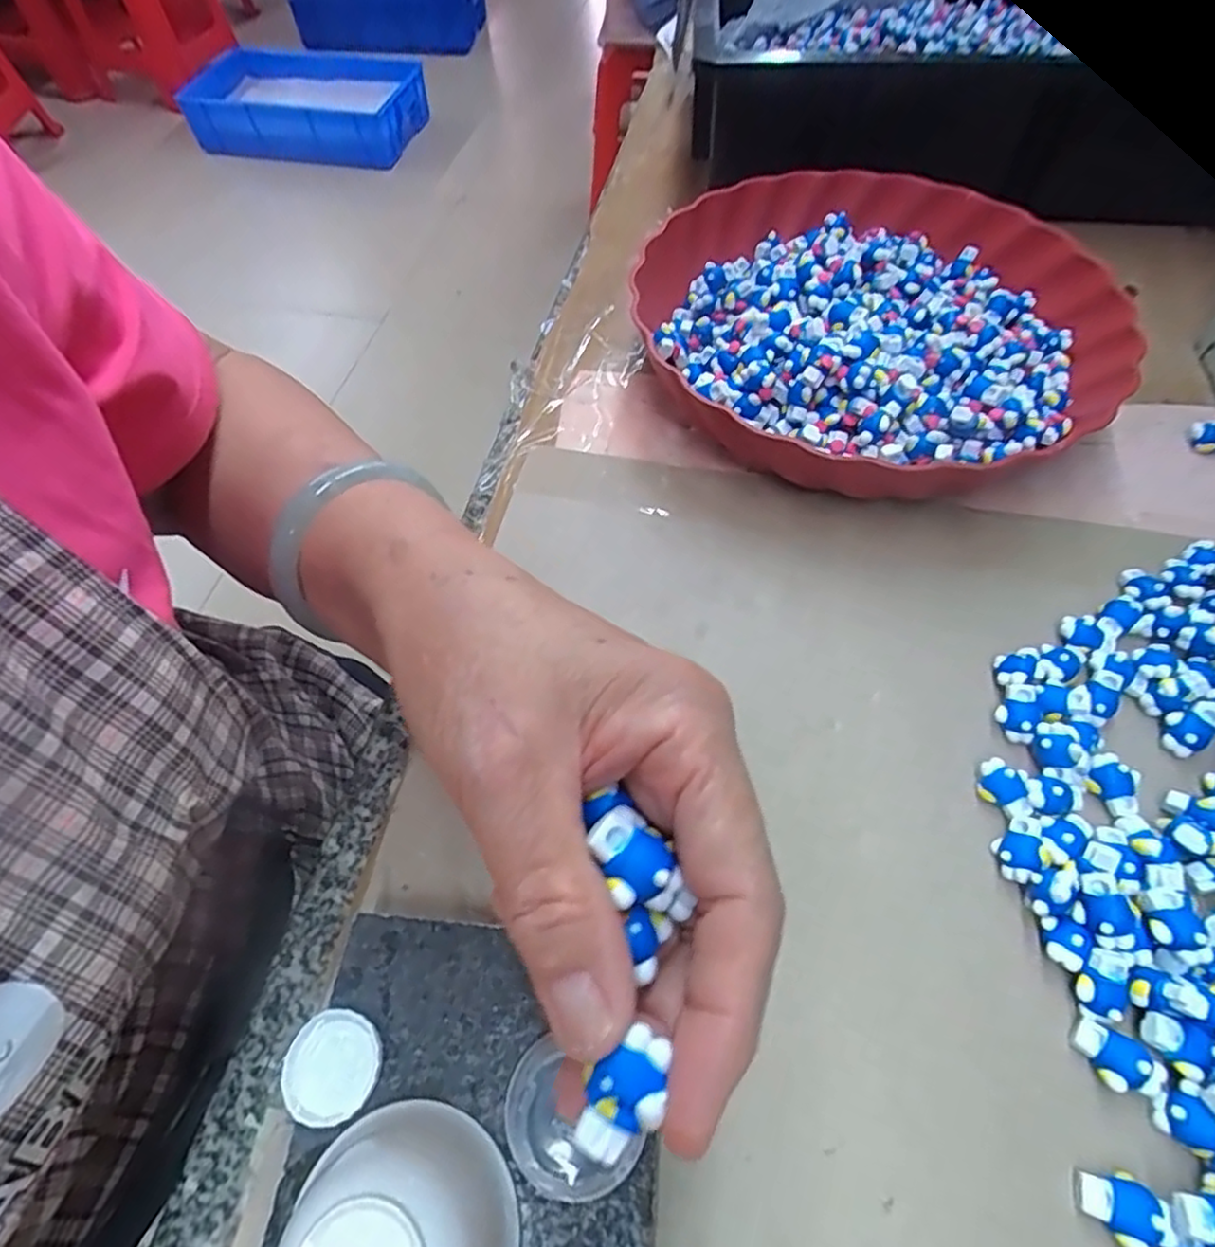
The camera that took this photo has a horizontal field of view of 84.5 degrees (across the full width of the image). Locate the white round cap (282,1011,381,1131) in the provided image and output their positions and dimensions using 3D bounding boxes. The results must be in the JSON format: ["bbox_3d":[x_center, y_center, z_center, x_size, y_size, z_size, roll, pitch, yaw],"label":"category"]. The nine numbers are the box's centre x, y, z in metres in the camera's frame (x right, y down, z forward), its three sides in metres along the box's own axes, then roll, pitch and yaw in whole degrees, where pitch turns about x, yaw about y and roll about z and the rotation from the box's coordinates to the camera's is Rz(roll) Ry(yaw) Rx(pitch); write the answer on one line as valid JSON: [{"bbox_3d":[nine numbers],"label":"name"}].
[{"bbox_3d":[-0.078,0.124,0.187,0.026,0.004,0.026,-1,59,1],"label":"white round cap"}]

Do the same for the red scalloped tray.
[{"bbox_3d":[0.143,-0.177,0.362,0.237,0.049,0.269,8,58,9],"label":"red scalloped tray"}]

